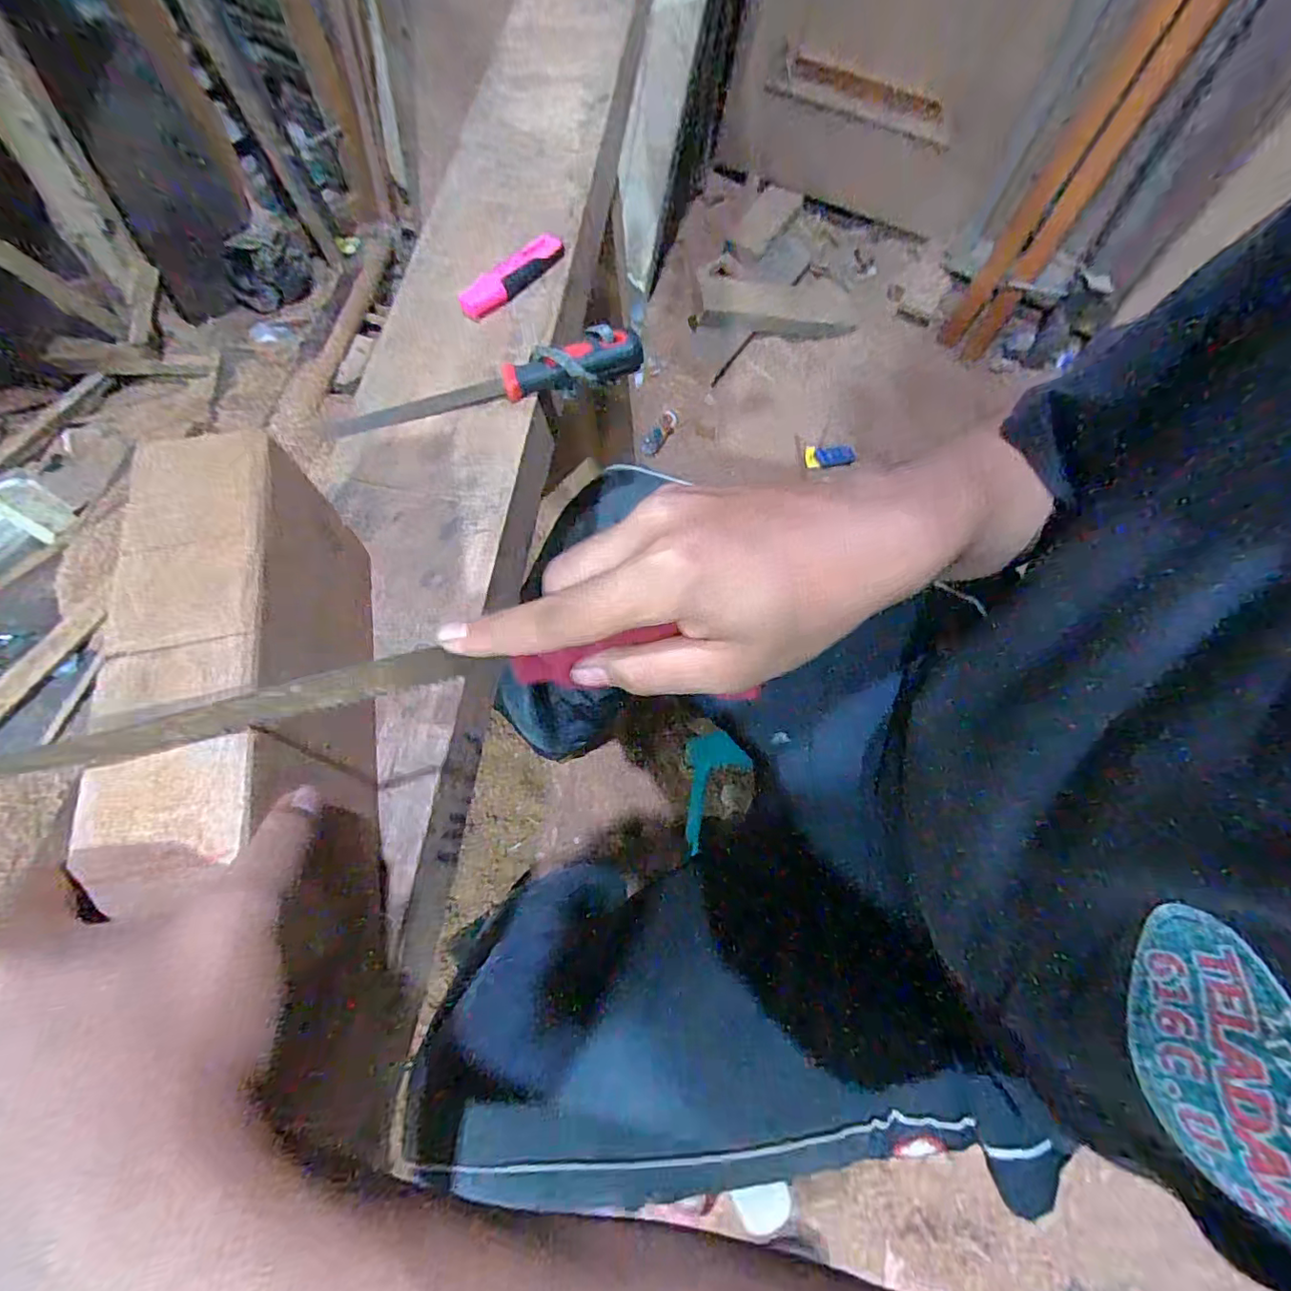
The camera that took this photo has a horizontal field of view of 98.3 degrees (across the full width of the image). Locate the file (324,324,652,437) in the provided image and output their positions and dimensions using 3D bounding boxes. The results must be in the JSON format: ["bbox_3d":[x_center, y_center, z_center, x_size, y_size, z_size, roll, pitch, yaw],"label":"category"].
[{"bbox_3d":[-0.120,-0.193,0.418,0.236,0.047,0.031,-14,68,-9],"label":"file"}]

